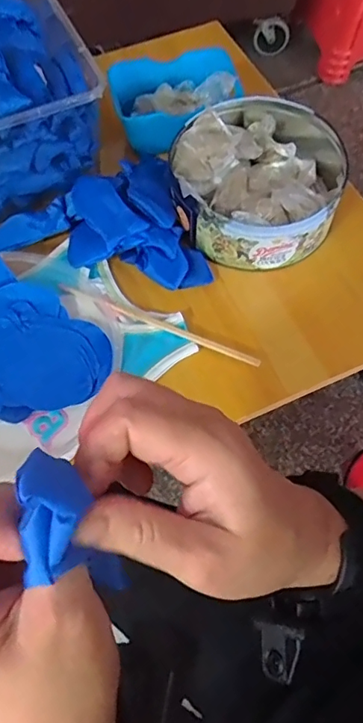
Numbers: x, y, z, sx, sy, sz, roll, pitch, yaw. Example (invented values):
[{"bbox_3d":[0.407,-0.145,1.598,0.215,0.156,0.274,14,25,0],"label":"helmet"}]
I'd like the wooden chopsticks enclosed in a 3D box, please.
[{"bbox_3d":[-0.025,-0.038,0.527,0.225,0.014,0.011,21,67,11],"label":"wooden chopsticks"}]

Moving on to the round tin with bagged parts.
[{"bbox_3d":[0.086,-0.212,0.579,0.189,0.079,0.207,15,66,8],"label":"round tin with bagged parts"}]

